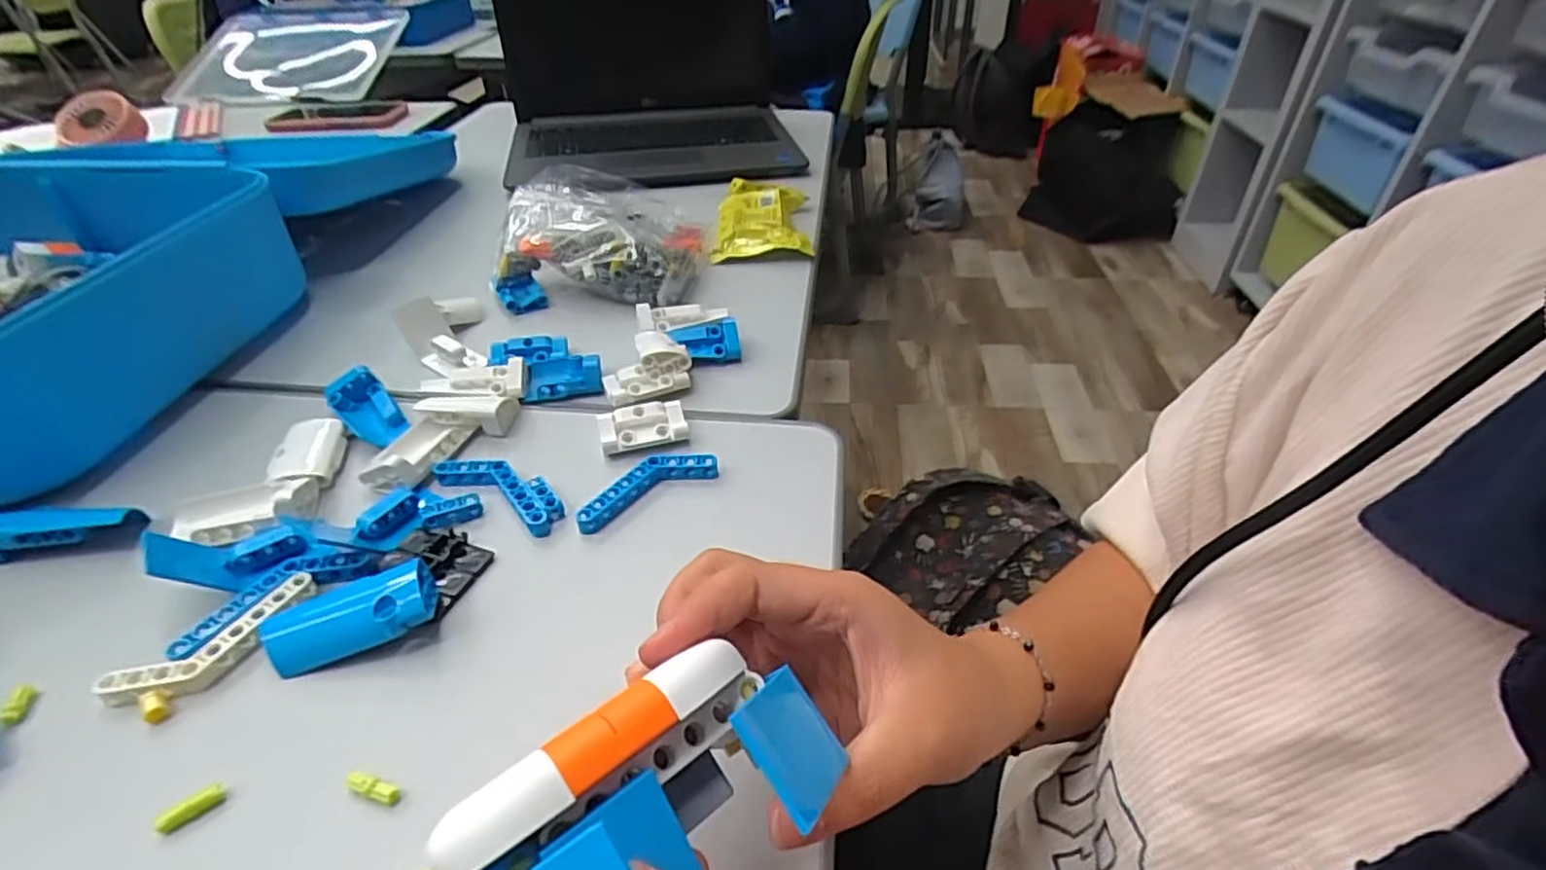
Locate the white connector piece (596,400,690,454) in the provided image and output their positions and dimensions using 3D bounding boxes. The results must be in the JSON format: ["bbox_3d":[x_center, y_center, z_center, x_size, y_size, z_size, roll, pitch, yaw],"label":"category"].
[{"bbox_3d":[-0.077,-0.005,0.418,0.051,0.011,0.032,-12,41,-13],"label":"white connector piece"}]

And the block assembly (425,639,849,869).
[{"bbox_3d":[-0.029,0.092,0.168,0.092,0.044,0.054,-29,47,-30],"label":"block assembly"}]

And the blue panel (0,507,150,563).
[{"bbox_3d":[-0.355,0.046,0.348,0.066,0.018,0.020,-7,40,-8],"label":"blue panel"}]

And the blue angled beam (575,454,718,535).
[{"bbox_3d":[-0.070,0.026,0.379,0.080,0.010,0.025,-25,45,-26],"label":"blue angled beam"}]

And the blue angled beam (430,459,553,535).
[{"bbox_3d":[-0.147,0.029,0.380,0.080,0.011,0.025,20,44,23],"label":"blue angled beam"}]

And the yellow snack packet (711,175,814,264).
[{"bbox_3d":[-0.010,-0.206,0.662,0.085,0.021,0.151,-1,40,-1],"label":"yellow snack packet"}]

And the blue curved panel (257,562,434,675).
[{"bbox_3d":[-0.183,0.079,0.305,0.071,0.013,0.032,-20,42,-2],"label":"blue curved panel"}]

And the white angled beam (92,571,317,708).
[{"bbox_3d":[-0.236,0.088,0.300,0.023,0.010,0.079,28,48,30],"label":"white angled beam"}]

